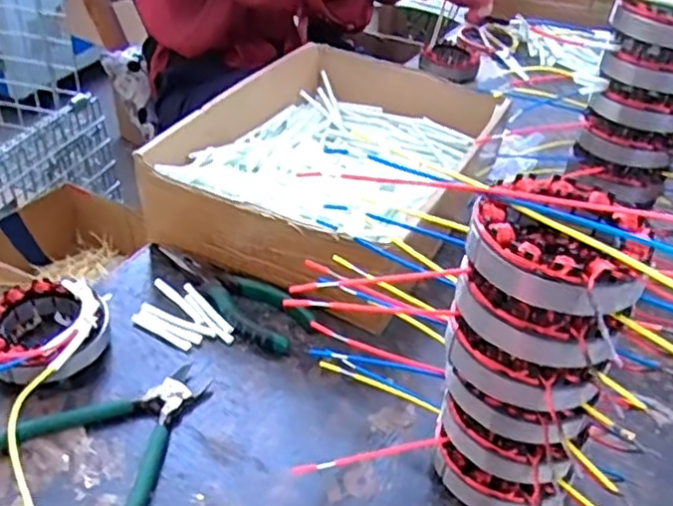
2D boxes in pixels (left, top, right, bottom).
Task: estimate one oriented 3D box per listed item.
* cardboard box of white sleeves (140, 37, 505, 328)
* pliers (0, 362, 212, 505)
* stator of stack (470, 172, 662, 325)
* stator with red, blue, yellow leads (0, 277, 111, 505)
[{"bbox_3d":[0.001,-0.086,0.662,0.235,0.097,0.338,20,39,21],"label":"cardboard box of white sleeves"},{"bbox_3d":[-0.138,0.118,0.432,0.116,0.012,0.138,27,42,28],"label":"pliers"},{"bbox_3d":[0.108,-0.004,0.333,0.083,0.029,0.086,7,36,4],"label":"stator of stack"},{"bbox_3d":[-0.214,0.079,0.431,0.104,0.071,0.196,2,36,-3],"label":"stator with red, blue, yellow leads"}]

